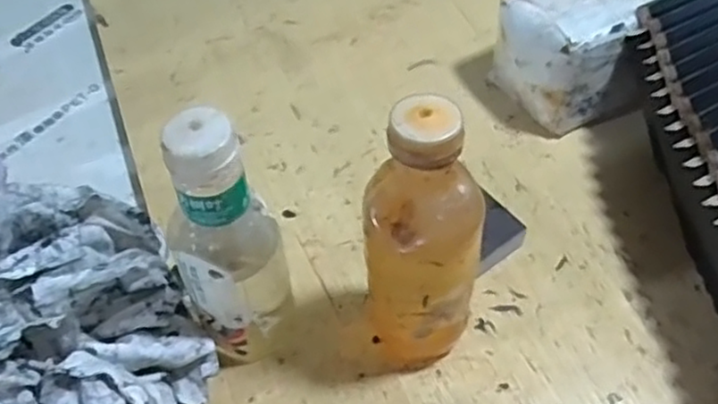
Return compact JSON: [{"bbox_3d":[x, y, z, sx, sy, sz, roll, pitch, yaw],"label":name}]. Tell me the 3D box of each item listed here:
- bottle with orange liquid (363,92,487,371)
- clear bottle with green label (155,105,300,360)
[{"bbox_3d":[0.041,0.029,0.447,0.071,0.212,0.077,13,54,11],"label":"bottle with orange liquid"},{"bbox_3d":[-0.082,0.031,0.452,0.069,0.207,0.062,-15,53,-10],"label":"clear bottle with green label"}]

